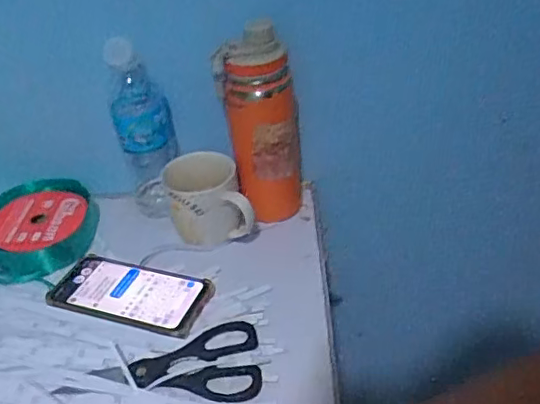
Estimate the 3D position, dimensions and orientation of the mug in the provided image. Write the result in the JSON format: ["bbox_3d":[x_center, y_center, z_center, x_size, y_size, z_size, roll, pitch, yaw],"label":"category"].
[{"bbox_3d":[-0.070,-0.005,0.668,0.095,0.091,0.078,-6,39,-1],"label":"mug"}]

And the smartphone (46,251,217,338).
[{"bbox_3d":[-0.149,0.094,0.614,0.170,0.010,0.082,10,41,18],"label":"smartphone"}]

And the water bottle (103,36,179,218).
[{"bbox_3d":[-0.145,-0.083,0.674,0.069,0.212,0.052,-12,39,-9],"label":"water bottle"}]

